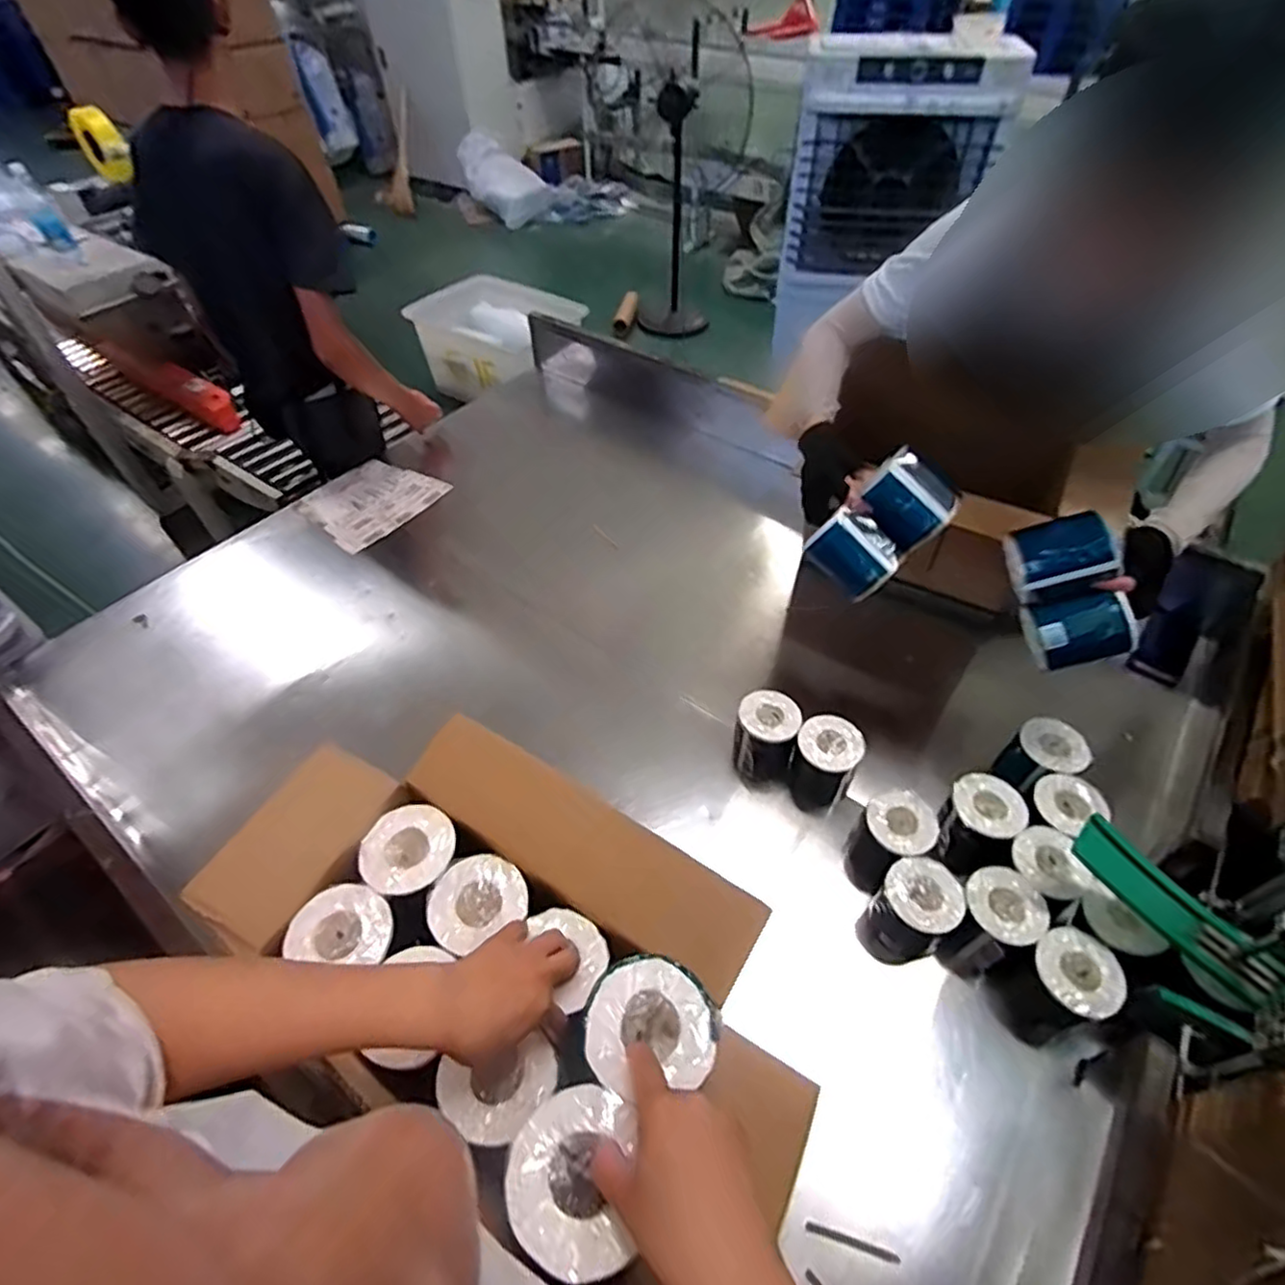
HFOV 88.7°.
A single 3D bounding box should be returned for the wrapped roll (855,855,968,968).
[{"bbox_3d":[0.361,0.369,0.892,0.108,0.143,0.098,-32,56,-23],"label":"wrapped roll"}]

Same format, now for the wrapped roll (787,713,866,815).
[{"bbox_3d":[0.283,0.196,1.038,0.091,0.182,0.093,-1,50,1],"label":"wrapped roll"}]

